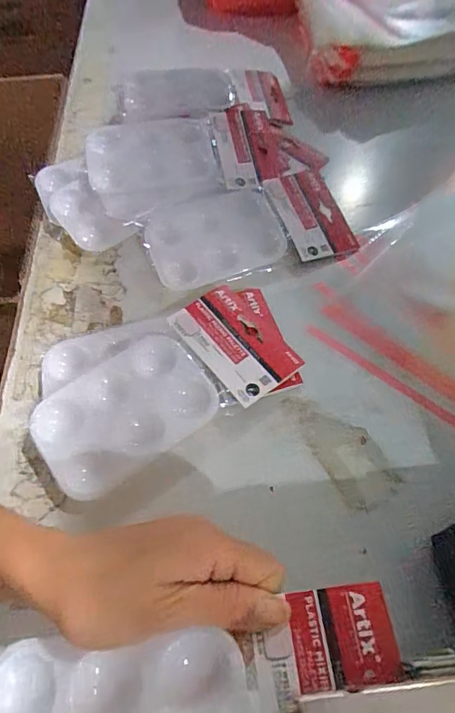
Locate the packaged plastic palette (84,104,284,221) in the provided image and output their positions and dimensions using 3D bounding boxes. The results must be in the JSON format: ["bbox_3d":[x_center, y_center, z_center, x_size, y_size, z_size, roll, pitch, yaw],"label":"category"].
[{"bbox_3d":[-0.043,-0.200,0.433,0.189,0.020,0.113,-9,76,-6],"label":"packaged plastic palette"}]

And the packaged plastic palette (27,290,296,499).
[{"bbox_3d":[-0.047,0.023,0.329,0.190,0.025,0.093,-31,62,-16],"label":"packaged plastic palette"}]

